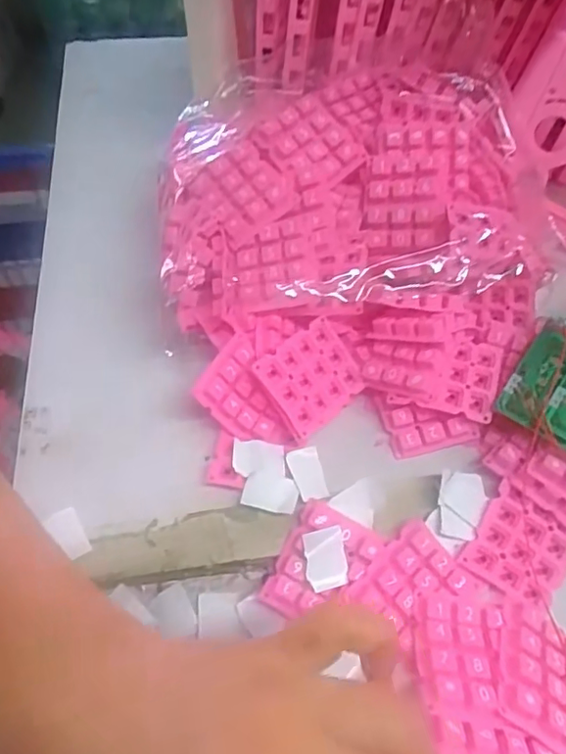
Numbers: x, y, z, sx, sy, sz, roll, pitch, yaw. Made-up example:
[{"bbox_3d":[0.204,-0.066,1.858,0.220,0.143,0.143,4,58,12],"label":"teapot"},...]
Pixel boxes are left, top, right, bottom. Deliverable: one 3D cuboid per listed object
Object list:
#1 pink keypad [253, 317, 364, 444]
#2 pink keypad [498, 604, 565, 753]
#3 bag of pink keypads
[{"bbox_3d":[0.018,0.000,0.340,0.059,0.005,0.051,-36,96,-28],"label":"pink keypad"},{"bbox_3d":[0.123,0.139,0.270,0.048,0.011,0.056,34,42,-1],"label":"pink keypad"},{"bbox_3d":[0.037,-0.126,0.382,0.231,0.062,0.196,-3,56,-4],"label":"bag of pink keypads"}]

